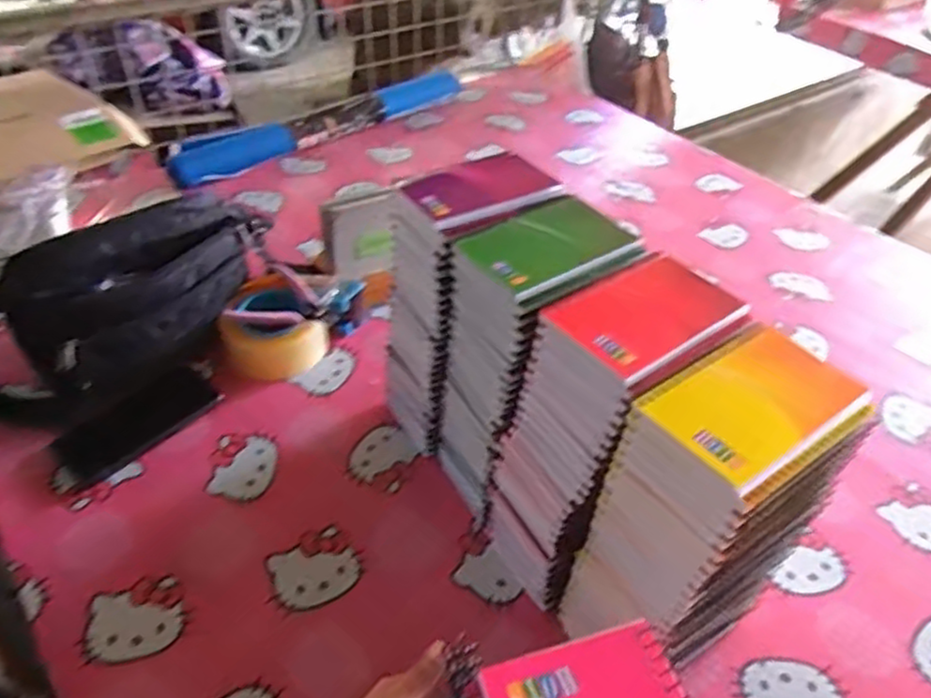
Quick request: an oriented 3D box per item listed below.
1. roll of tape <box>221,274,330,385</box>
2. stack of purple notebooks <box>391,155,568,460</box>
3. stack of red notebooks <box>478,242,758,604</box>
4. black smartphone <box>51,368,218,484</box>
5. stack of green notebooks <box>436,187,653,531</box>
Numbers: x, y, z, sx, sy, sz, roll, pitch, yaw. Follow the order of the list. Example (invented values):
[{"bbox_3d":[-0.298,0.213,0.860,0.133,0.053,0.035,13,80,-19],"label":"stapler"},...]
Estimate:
[{"bbox_3d":[-0.235,-0.022,0.836,0.100,0.067,0.112,-31,52,-31],"label":"roll of tape"},{"bbox_3d":[-0.006,-0.035,0.692,0.125,0.299,0.097,-25,49,-27],"label":"stack of purple notebooks"},{"bbox_3d":[0.115,0.079,0.582,0.146,0.287,0.115,-22,48,-25],"label":"stack of red notebooks"},{"bbox_3d":[-0.351,0.076,0.762,0.087,0.015,0.165,33,51,29],"label":"black smartphone"},{"bbox_3d":[0.062,0.023,0.642,0.142,0.285,0.108,-21,48,-24],"label":"stack of green notebooks"}]

